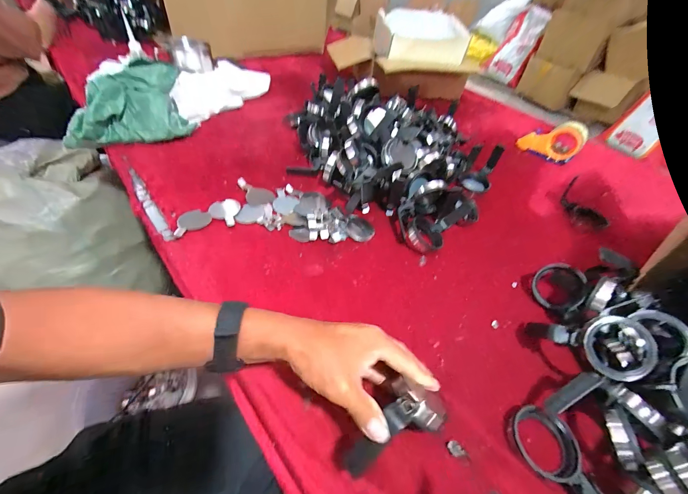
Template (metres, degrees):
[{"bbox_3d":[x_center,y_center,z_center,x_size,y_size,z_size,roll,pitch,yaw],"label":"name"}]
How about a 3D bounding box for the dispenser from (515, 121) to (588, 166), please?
[{"bbox_3d":[0.617,-0.323,0.872,0.159,0.096,0.087,32,52,20],"label":"dispenser"}]

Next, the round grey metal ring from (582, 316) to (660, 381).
[{"bbox_3d":[0.334,0.122,0.357,0.069,0.012,0.071,-7,70,19],"label":"round grey metal ring"}]

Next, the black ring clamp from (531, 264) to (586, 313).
[{"bbox_3d":[0.356,0.066,0.490,0.071,0.076,0.011,31,10,38],"label":"black ring clamp"}]

